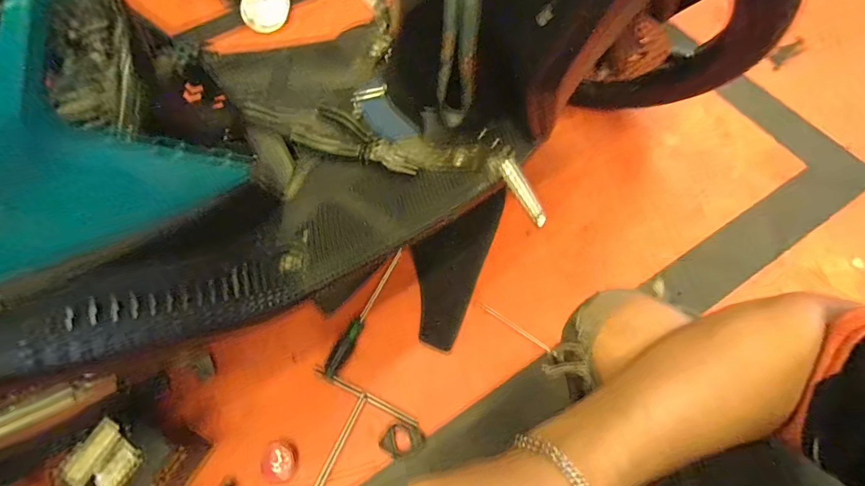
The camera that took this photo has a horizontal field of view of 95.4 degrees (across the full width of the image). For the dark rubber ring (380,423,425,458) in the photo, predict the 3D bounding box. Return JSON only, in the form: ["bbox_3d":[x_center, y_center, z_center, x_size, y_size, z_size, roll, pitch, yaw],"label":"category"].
[{"bbox_3d":[-0.049,0.317,0.633,0.070,0.010,0.048,-20,66,-6],"label":"dark rubber ring"}]

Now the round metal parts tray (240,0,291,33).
[{"bbox_3d":[-0.449,-0.632,1.064,0.127,0.102,0.020,-27,40,-8],"label":"round metal parts tray"}]

